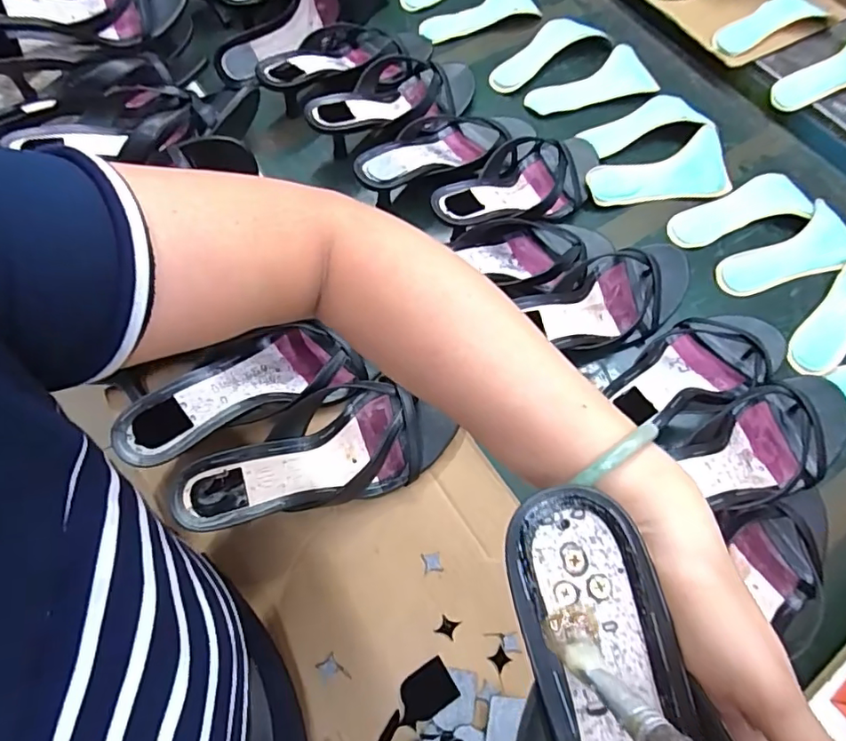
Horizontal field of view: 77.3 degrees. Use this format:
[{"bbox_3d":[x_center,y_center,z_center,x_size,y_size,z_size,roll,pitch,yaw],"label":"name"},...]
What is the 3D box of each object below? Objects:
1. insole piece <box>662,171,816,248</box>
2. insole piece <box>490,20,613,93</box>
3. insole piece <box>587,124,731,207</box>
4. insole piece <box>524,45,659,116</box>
[{"bbox_3d":[0.364,-0.180,0.612,0.164,0.022,0.066,-22,68,-11],"label":"insole piece"},{"bbox_3d":[0.158,-0.432,0.711,0.174,0.022,0.067,-36,72,-17],"label":"insole piece"},{"bbox_3d":[0.283,-0.228,0.617,0.177,0.022,0.074,-20,66,-13],"label":"insole piece"},{"bbox_3d":[0.212,-0.383,0.700,0.175,0.006,0.081,-15,71,-7],"label":"insole piece"}]

